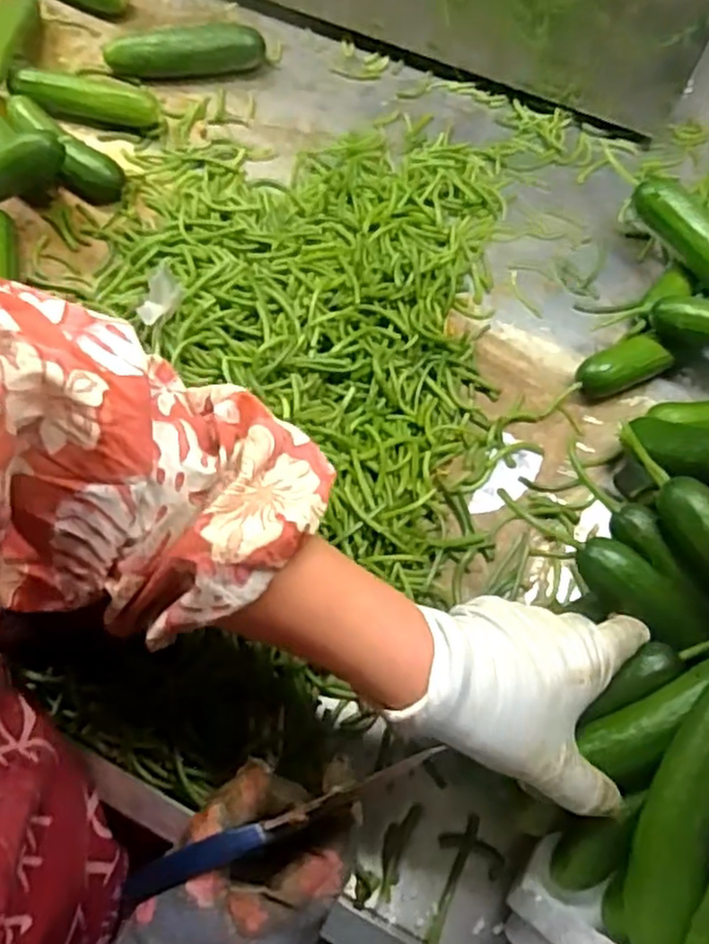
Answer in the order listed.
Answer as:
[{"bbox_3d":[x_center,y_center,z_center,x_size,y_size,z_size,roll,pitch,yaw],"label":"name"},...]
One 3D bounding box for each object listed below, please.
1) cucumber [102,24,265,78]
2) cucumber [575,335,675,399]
[{"bbox_3d":[-0.144,-0.357,0.609,0.130,0.030,0.027,-7,69,-5],"label":"cucumber"},{"bbox_3d":[0.190,-0.073,0.508,0.065,0.032,0.031,-26,72,-12],"label":"cucumber"}]

